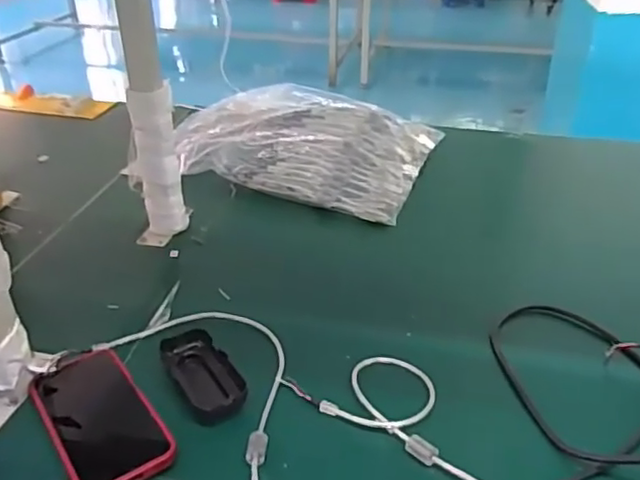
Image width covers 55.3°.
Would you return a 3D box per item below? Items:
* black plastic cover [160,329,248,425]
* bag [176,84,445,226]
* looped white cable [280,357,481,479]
[{"bbox_3d":[-0.112,0.128,0.586,0.057,0.018,0.113,-18,35,-26],"label":"black plastic cover"},{"bbox_3d":[-0.040,-0.162,0.999,0.415,0.080,0.305,12,33,20],"label":"bag"},{"bbox_3d":[0.078,0.153,0.569,0.216,0.012,0.099,19,36,29],"label":"looped white cable"}]

